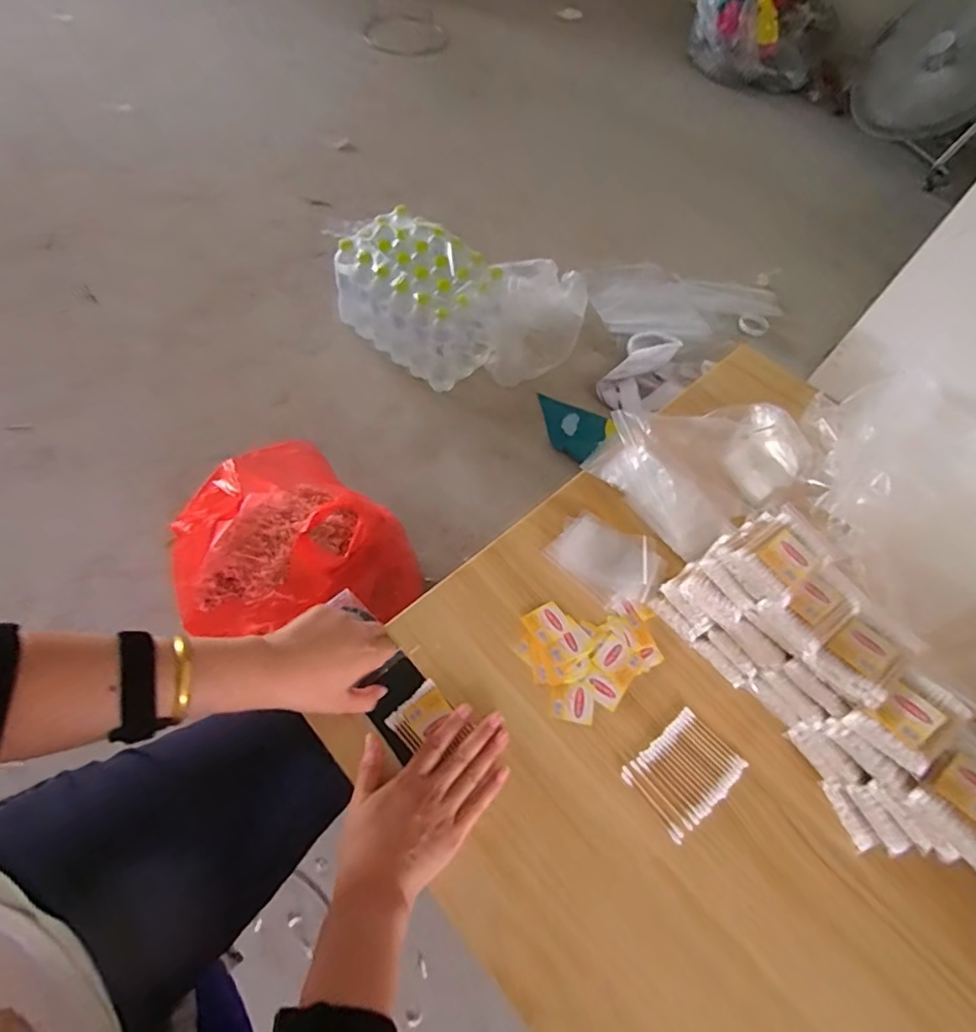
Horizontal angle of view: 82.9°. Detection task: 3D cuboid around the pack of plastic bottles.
[{"bbox_3d":[-0.163,-0.542,1.374,0.372,0.221,0.245,36,63,14],"label":"pack of plastic bottles"}]

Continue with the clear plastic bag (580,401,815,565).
[{"bbox_3d":[0.261,-0.077,0.678,0.231,0.049,0.197,-30,68,-21],"label":"clear plastic bag"}]

